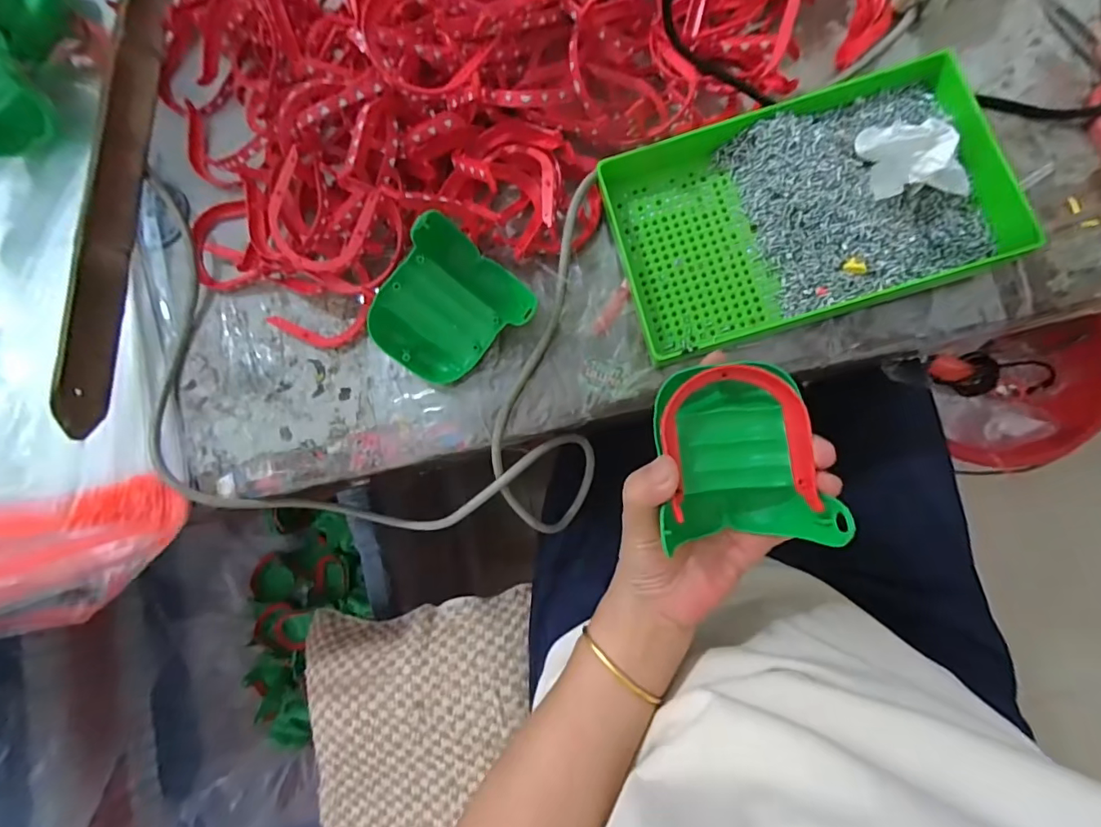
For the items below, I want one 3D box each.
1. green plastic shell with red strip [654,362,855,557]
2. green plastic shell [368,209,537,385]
[{"bbox_3d":[0.101,0.024,0.275,0.083,0.052,0.096,-6,86,6],"label":"green plastic shell with red strip"},{"bbox_3d":[-0.066,-0.070,0.341,0.089,0.067,0.099,35,87,9],"label":"green plastic shell"}]

